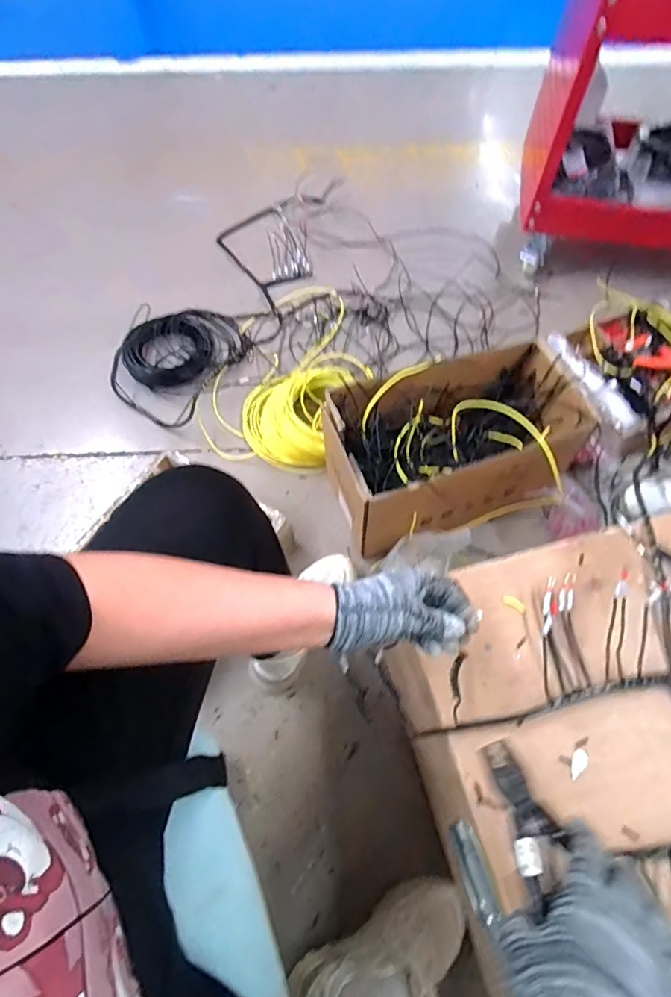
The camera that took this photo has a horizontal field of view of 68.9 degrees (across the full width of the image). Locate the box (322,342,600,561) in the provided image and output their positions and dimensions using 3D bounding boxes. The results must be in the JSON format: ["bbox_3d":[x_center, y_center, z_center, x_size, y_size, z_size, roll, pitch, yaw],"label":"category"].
[{"bbox_3d":[0.200,-0.083,0.856,0.386,0.204,0.224,-16,64,-8],"label":"box"}]

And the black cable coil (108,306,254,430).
[{"bbox_3d":[-0.352,-0.320,1.099,0.260,0.054,0.315,27,66,13],"label":"black cable coil"}]

